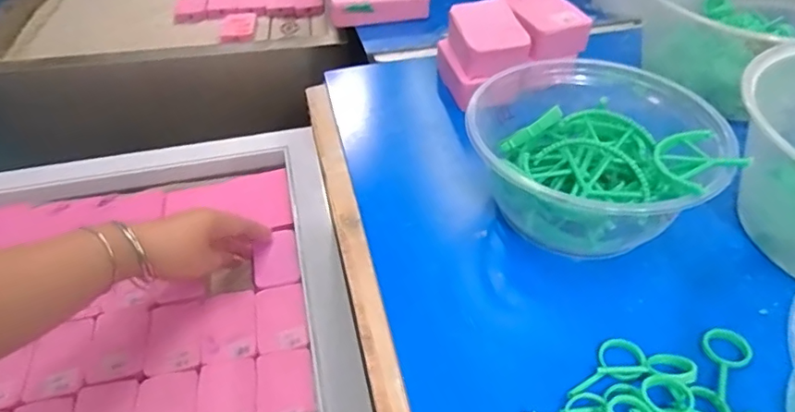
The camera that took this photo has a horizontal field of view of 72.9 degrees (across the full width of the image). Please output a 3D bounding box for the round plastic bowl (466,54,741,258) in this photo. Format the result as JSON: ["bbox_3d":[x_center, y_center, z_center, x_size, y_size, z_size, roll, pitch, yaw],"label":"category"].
[{"bbox_3d":[0.107,-0.030,0.314,0.129,0.062,0.133,-1,44,1],"label":"round plastic bowl"}]

